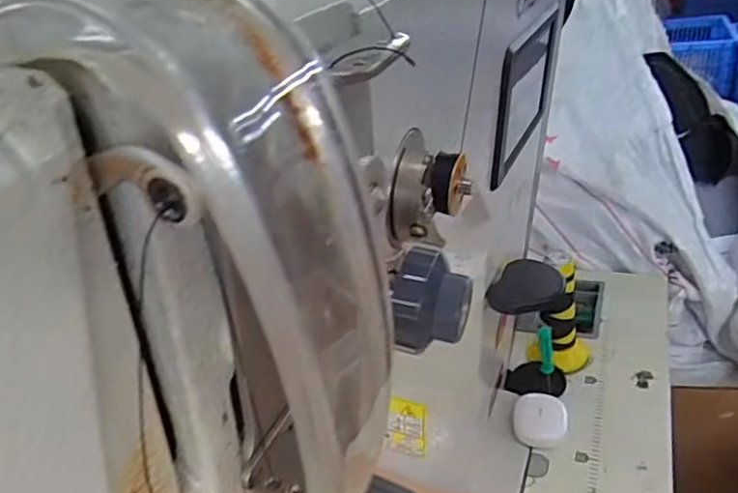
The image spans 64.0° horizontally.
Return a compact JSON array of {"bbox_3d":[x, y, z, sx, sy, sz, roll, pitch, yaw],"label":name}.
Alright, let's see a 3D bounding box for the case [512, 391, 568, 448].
[{"bbox_3d":[0.158,0.160,0.546,0.047,0.019,0.052,1,30,16],"label":"case"}]

